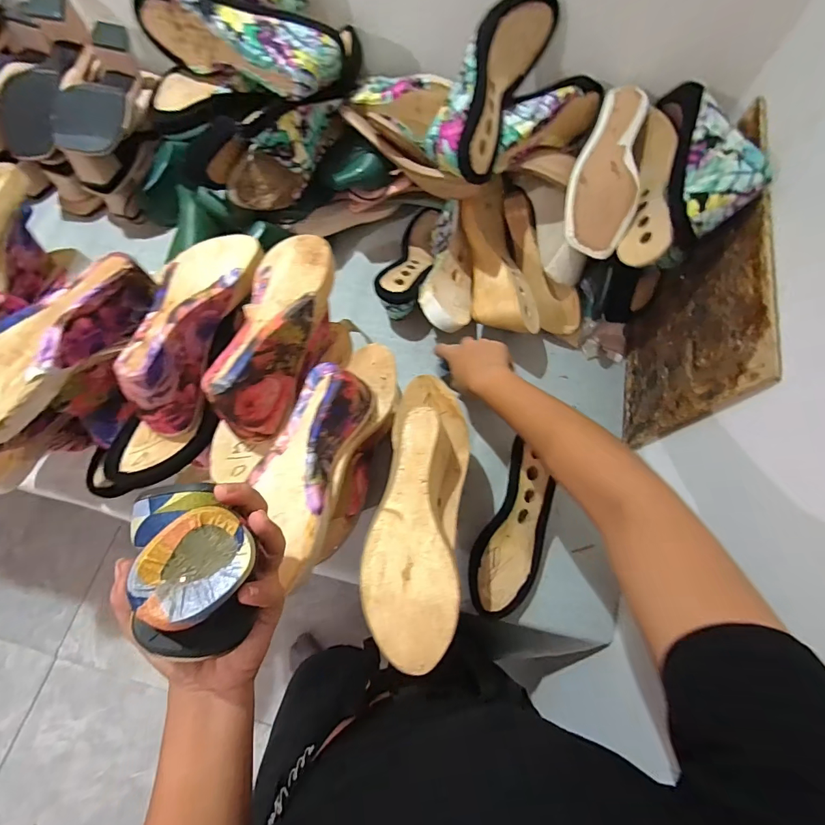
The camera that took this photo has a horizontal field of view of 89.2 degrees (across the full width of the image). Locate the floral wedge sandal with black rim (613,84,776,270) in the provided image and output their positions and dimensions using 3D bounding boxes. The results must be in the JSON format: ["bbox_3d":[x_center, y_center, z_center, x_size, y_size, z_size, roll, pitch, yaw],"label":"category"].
[{"bbox_3d":[0.321,-0.283,0.487,0.085,0.112,0.214,13,70,2],"label":"floral wedge sandal with black rim"}]

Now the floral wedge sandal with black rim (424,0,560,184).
[{"bbox_3d":[0.088,-0.383,0.483,0.083,0.076,0.234,22,70,5],"label":"floral wedge sandal with black rim"}]

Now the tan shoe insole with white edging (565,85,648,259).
[{"bbox_3d":[0.245,-0.314,0.525,0.081,0.040,0.221,13,86,2],"label":"tan shoe insole with white edging"}]

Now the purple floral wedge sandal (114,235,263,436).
[{"bbox_3d":[-0.235,-0.094,0.449,0.085,0.077,0.228,21,70,5],"label":"purple floral wedge sandal"}]

